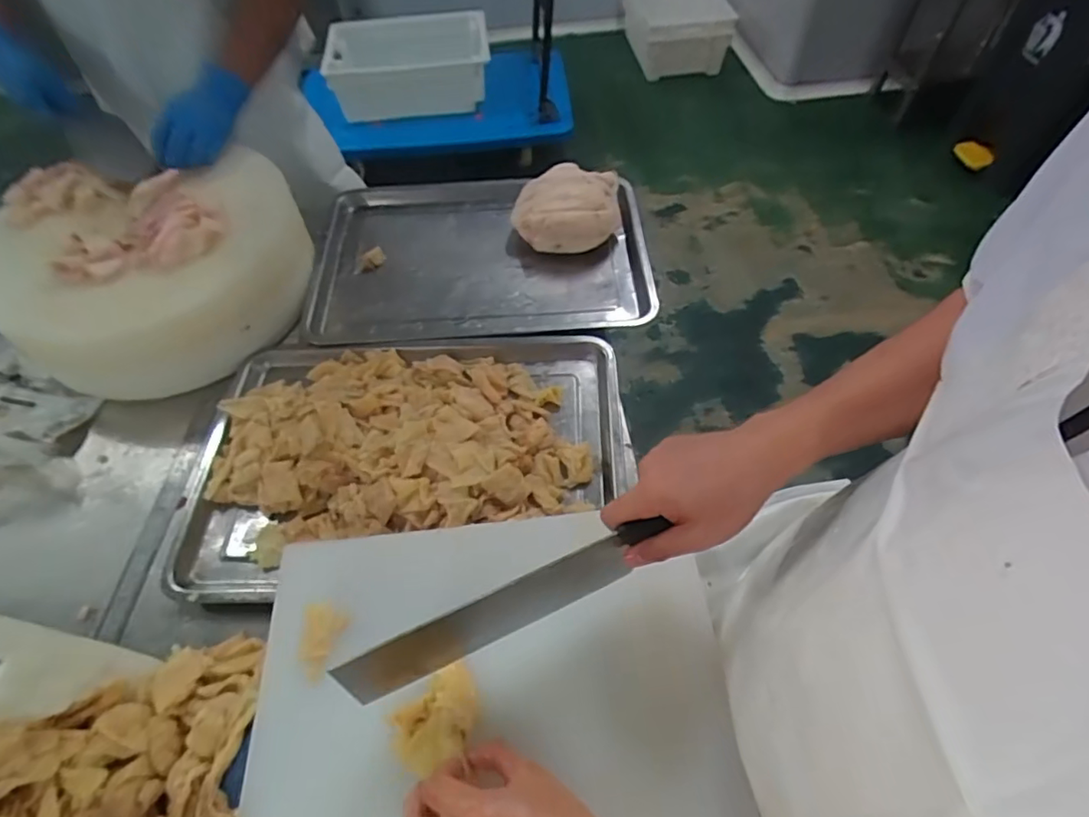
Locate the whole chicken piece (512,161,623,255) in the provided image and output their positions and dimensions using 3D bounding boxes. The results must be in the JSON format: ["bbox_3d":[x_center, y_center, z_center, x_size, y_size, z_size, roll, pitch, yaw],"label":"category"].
[{"bbox_3d":[0.035,-0.309,0.896,0.167,0.073,0.143,-3,55,0],"label":"whole chicken piece"}]

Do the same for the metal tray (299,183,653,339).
[{"bbox_3d":[-0.102,-0.241,0.910,0.514,0.046,0.367,-2,55,0],"label":"metal tray"}]

